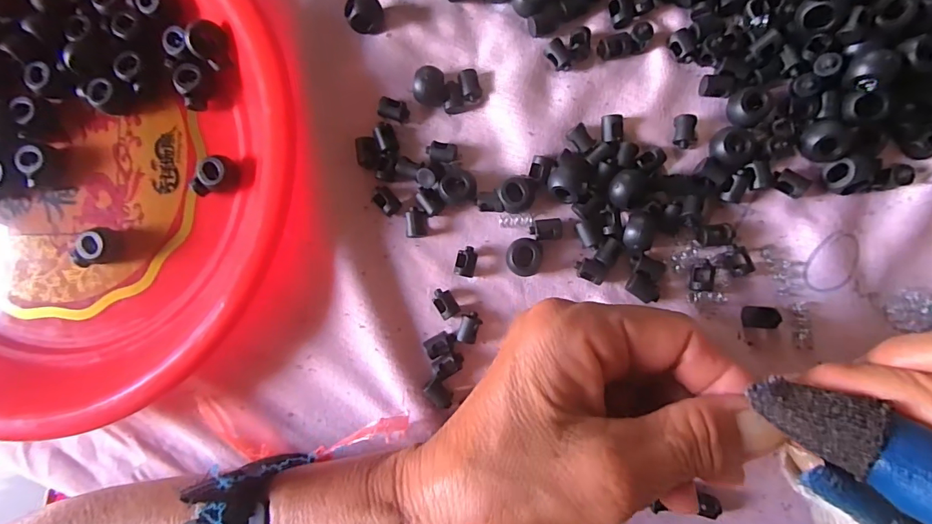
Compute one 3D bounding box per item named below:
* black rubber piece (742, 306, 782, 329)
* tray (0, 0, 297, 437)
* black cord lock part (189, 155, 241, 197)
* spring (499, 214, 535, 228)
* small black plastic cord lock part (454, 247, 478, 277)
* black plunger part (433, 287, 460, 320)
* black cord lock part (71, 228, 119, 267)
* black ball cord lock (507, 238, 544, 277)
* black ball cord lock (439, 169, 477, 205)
[{"bbox_3d":[0.135,0.026,0.204,0.014,0.007,0.010,2,88,5],"label":"black rubber piece"},{"bbox_3d":[-0.208,-0.051,0.218,0.252,0.029,0.244,4,88,5],"label":"tray"},{"bbox_3d":[-0.125,-0.043,0.221,0.020,0.013,0.017,-6,87,4],"label":"black cord lock part"},{"bbox_3d":[0.025,-0.020,0.216,0.017,0.007,0.006,1,88,5],"label":"spring"},{"bbox_3d":[0.000,0.000,0.216,0.010,0.008,0.014,13,89,5],"label":"small black plastic cord lock part"},{"bbox_3d":[-0.010,0.020,0.215,0.009,0.008,0.015,-31,85,3],"label":"black plunger part"},{"bbox_3d":[-0.183,-0.006,0.221,0.010,0.016,0.020,27,90,5],"label":"black cord lock part"},{"bbox_3d":[0.028,-0.002,0.212,0.017,0.012,0.017,0,88,5],"label":"black ball cord lock"},{"bbox_3d":[-0.004,-0.036,0.216,0.017,0.011,0.016,0,88,5],"label":"black ball cord lock"}]

